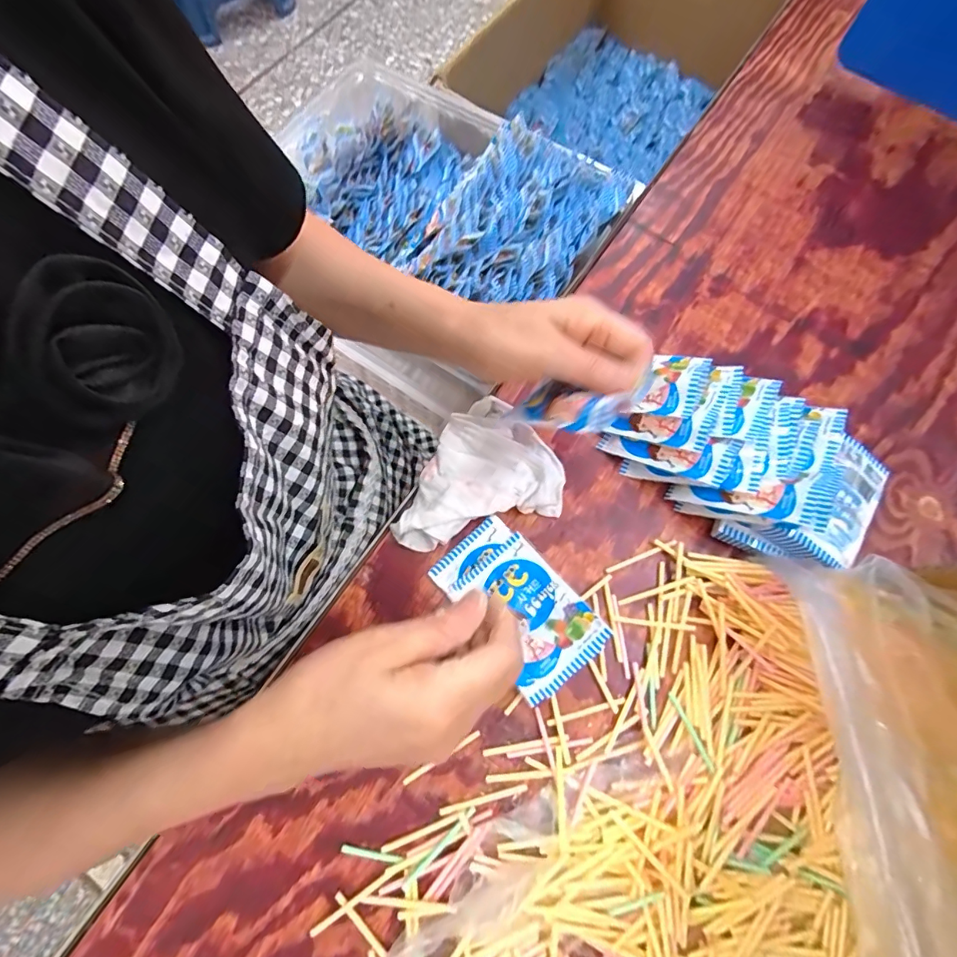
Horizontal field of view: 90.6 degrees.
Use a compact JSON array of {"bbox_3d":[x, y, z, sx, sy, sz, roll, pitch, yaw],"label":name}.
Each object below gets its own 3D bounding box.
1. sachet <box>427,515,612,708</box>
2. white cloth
[{"bbox_3d":[0.030,0.095,0.363,0.077,0.013,0.127,-38,77,-12],"label":"sachet"},{"bbox_3d":[-0.005,-0.007,0.387,0.138,0.028,0.099,-14,73,-6],"label":"white cloth"}]

